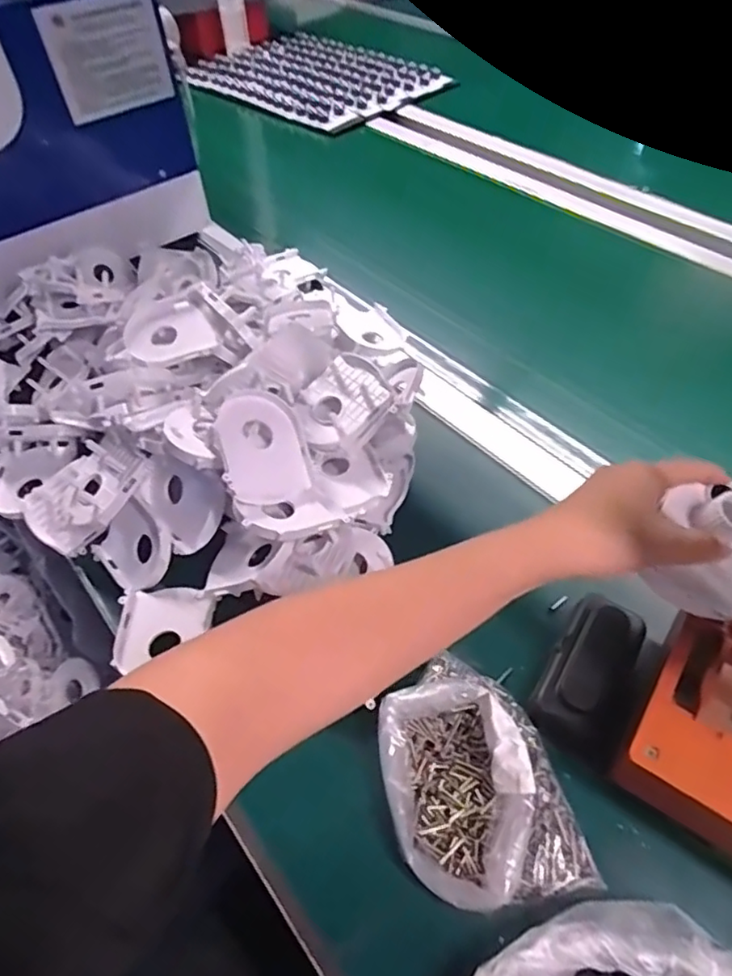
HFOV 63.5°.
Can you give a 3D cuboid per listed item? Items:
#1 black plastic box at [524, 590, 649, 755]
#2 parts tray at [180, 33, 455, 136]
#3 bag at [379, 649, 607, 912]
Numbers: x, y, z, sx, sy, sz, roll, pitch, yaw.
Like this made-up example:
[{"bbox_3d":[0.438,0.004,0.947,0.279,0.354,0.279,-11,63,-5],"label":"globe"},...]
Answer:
[{"bbox_3d":[0.156,0.125,0.411,0.051,0.021,0.105,28,57,23],"label":"black plastic box"},{"bbox_3d":[-0.103,-0.784,1.141,0.420,0.045,0.350,31,58,25],"label":"parts tray"},{"bbox_3d":[0.064,0.175,0.369,0.105,0.035,0.150,-13,51,-8],"label":"bag"}]

